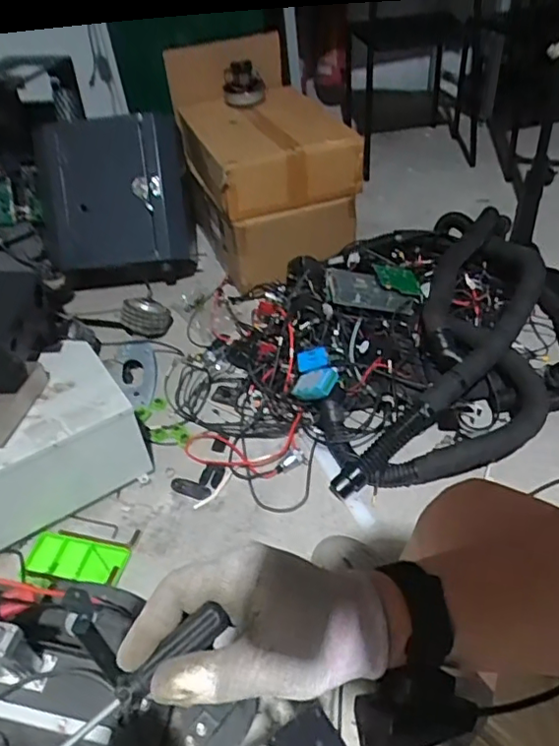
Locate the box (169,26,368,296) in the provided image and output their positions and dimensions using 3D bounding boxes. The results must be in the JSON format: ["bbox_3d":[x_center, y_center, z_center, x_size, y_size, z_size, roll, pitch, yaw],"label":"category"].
[{"bbox_3d":[-0.047,-0.596,1.633,0.386,0.486,0.517,-16,42,-10],"label":"box"}]

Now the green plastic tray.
[{"bbox_3d":[-0.377,0.343,1.066,0.183,0.009,0.082,6,43,13],"label":"green plastic tray"}]

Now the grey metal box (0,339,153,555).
[{"bbox_3d":[-0.510,0.165,1.127,0.430,0.207,0.247,-30,47,-25],"label":"grey metal box"}]

